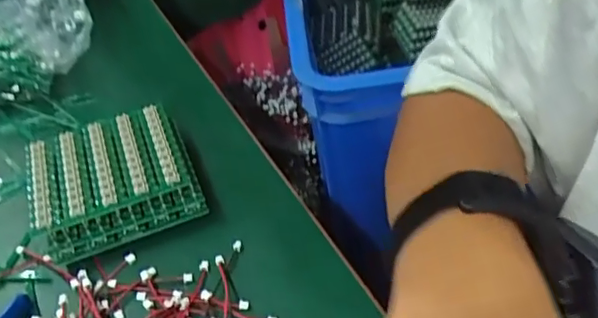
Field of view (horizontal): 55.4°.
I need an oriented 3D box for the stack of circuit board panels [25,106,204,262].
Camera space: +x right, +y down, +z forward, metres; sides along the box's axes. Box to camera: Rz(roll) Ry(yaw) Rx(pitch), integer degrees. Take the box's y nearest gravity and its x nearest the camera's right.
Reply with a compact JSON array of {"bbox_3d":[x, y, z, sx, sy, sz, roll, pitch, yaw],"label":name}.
[{"bbox_3d":[-0.112,0.010,0.342,0.090,0.025,0.086,-21,46,-12],"label":"stack of circuit board panels"}]

